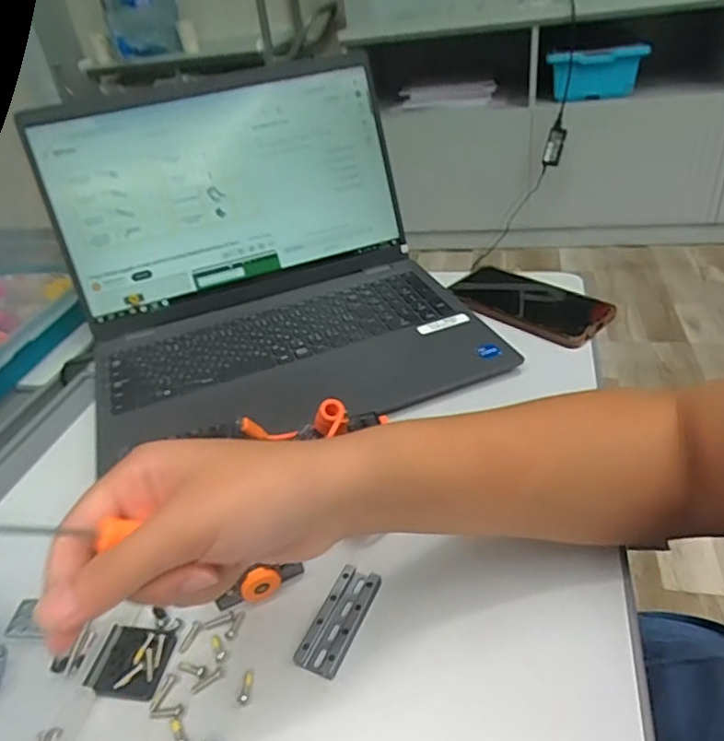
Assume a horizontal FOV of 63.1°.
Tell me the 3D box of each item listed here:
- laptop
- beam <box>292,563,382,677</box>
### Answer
[{"bbox_3d":[-0.088,-0.111,0.537,0.353,0.193,0.313,-14,36,-15],"label":"laptop"},{"bbox_3d":[-0.013,0.142,0.338,0.026,0.009,0.063,11,39,25],"label":"beam"}]

